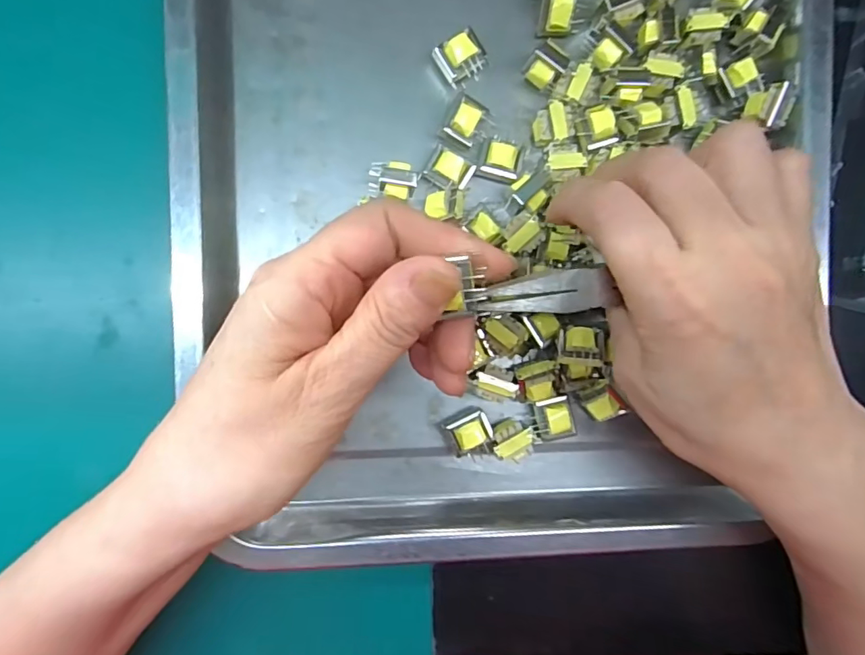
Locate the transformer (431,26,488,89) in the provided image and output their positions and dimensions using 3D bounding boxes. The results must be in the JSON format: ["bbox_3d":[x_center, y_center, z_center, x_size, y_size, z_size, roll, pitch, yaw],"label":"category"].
[{"bbox_3d":[0.013,-0.121,0.231,0.021,0.016,0.018,-42,96,-4],"label":"transformer"}]

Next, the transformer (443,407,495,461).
[{"bbox_3d":[0.017,0.049,0.236,0.020,0.015,0.019,-24,95,-5],"label":"transformer"}]

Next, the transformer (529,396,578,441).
[{"bbox_3d":[0.055,0.042,0.240,0.017,0.017,0.020,-15,94,-6],"label":"transformer"}]

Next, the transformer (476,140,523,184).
[{"bbox_3d":[0.031,-0.076,0.233,0.017,0.010,0.016,15,90,-7],"label":"transformer"}]

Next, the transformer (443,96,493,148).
[{"bbox_3d":[0.016,-0.092,0.233,0.017,0.015,0.020,29,89,-7],"label":"transformer"}]

